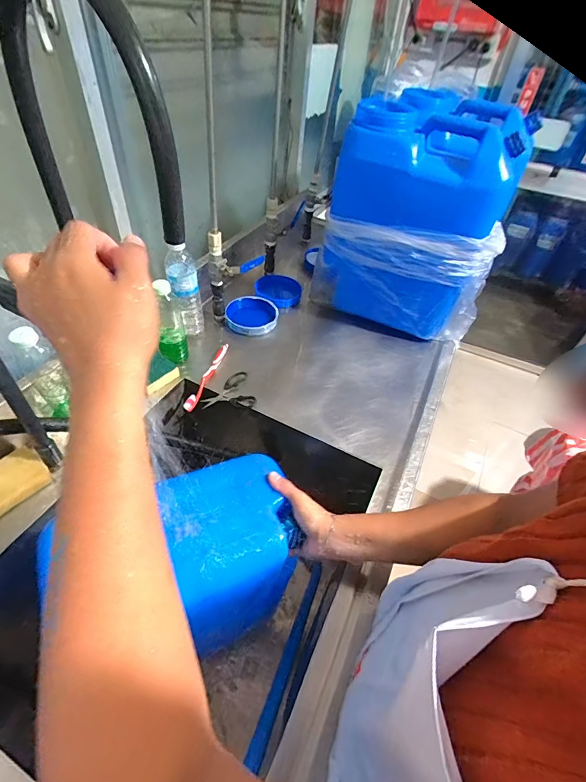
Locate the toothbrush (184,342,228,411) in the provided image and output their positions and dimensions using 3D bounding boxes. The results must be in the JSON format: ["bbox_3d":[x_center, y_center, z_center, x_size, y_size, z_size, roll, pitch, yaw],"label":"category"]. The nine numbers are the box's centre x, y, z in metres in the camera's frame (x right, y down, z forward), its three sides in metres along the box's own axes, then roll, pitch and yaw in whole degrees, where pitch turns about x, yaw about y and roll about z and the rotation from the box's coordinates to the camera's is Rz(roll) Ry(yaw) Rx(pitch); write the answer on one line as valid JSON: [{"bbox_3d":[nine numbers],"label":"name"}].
[{"bbox_3d":[-0.174,-0.034,0.759,0.026,0.017,0.183,14,46,7],"label":"toothbrush"}]

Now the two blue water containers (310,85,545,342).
[{"bbox_3d":[0.285,-0.398,0.886,0.381,0.419,0.345,17,47,10],"label":"two blue water containers"}]

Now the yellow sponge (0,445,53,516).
[{"bbox_3d":[-0.421,0.135,0.546,0.075,0.023,0.103,36,53,25],"label":"yellow sponge"}]

